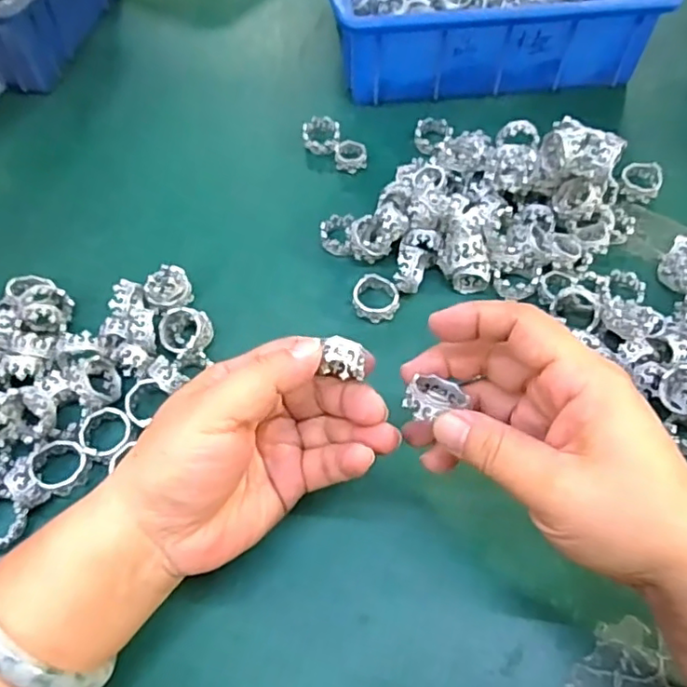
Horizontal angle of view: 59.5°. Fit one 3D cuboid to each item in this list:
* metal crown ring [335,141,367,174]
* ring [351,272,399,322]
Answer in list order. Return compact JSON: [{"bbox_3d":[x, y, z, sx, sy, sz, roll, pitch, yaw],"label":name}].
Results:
[{"bbox_3d":[0.005,-0.134,0.433,0.022,0.013,0.021,0,59,0],"label":"metal crown ring"},{"bbox_3d":[0.020,-0.027,0.365,0.028,0.014,0.028,0,59,0],"label":"ring"}]

